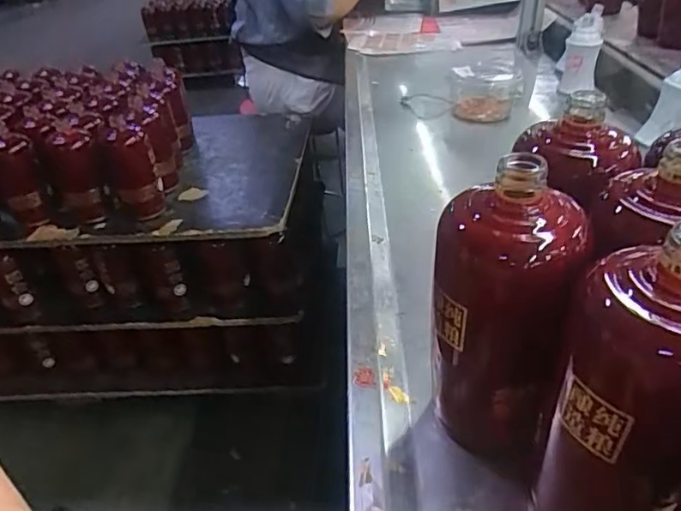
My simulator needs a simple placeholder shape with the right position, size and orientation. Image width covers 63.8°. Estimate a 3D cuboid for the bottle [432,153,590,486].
[{"bbox_3d":[0.093,0.040,0.329,0.077,0.187,0.078,6,34,14],"label":"bottle"}]

